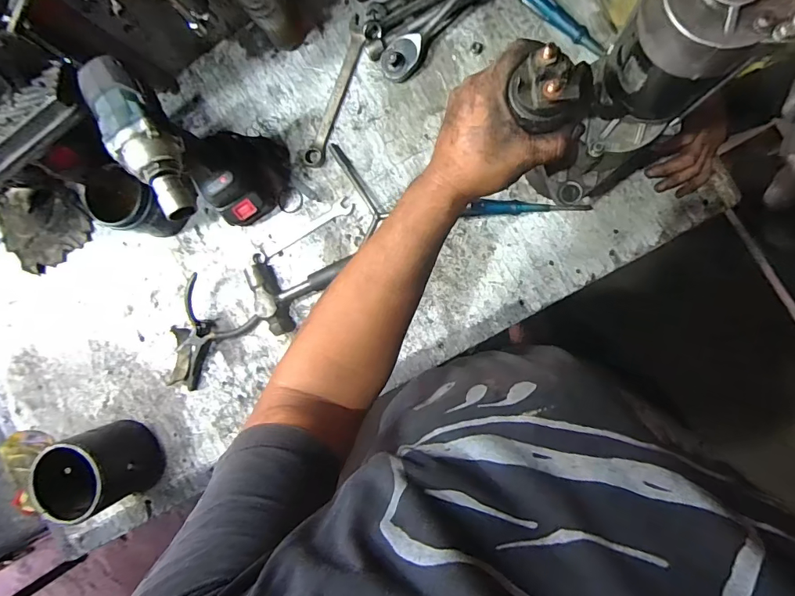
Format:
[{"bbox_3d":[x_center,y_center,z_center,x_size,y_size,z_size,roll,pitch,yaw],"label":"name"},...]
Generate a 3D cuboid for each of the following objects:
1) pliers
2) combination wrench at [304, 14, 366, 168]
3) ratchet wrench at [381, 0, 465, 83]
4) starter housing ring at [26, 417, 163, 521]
[{"bbox_3d":[-0.299,0.059,0.659,0.112,0.039,0.150,36,95,7],"label":"pliers"},{"bbox_3d":[-0.089,-0.300,0.644,0.030,0.007,0.221,20,93,8],"label":"combination wrench"},{"bbox_3d":[0.071,-0.399,0.599,0.242,0.052,0.046,-44,84,6],"label":"ratchet wrench"},{"bbox_3d":[-0.430,0.249,0.635,0.113,0.115,0.114,0,90,8],"label":"starter housing ring"}]

